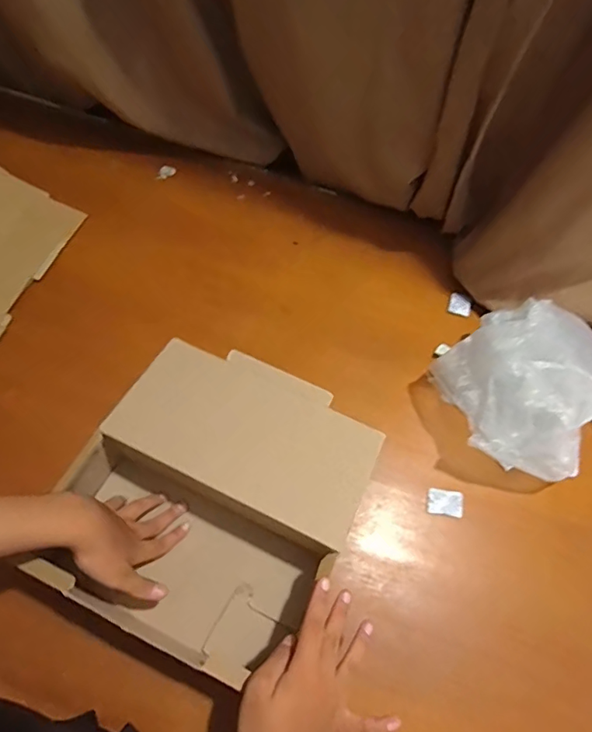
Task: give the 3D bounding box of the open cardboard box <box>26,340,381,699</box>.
[{"bbox_3d":[-0.084,0.140,0.520,0.264,0.099,0.291,24,66,9],"label":"open cardboard box"}]

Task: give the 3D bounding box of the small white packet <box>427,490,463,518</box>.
[{"bbox_3d":[0.178,0.163,0.584,0.042,0.004,0.030,9,65,2],"label":"small white packet"}]

